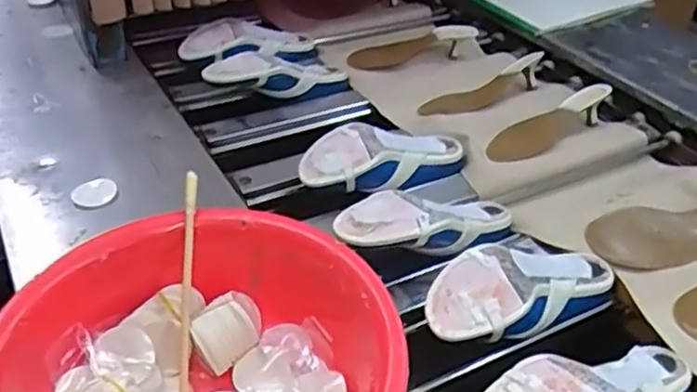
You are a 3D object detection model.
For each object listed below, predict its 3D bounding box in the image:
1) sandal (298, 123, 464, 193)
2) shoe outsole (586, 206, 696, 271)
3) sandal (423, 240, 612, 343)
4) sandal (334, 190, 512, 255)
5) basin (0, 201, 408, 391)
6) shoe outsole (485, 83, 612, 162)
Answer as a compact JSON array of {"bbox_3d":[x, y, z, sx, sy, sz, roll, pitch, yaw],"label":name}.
[{"bbox_3d":[0.048,-0.039,0.853,0.220,0.067,0.077,-10,40,-15],"label":"sandal"},{"bbox_3d":[0.389,0.032,0.782,0.230,0.047,0.077,-8,40,-12],"label":"shoe outsole"},{"bbox_3d":[0.168,0.094,0.675,0.219,0.071,0.082,-21,44,-26],"label":"sandal"},{"bbox_3d":[0.094,0.025,0.748,0.216,0.053,0.085,0,34,-30],"label":"sandal"},{"bbox_3d":[-0.103,0.146,0.494,0.266,0.116,0.273,1,39,-1],"label":"basin"},{"bbox_3d":[0.286,-0.098,0.979,0.223,0.052,0.077,-30,46,-14],"label":"shoe outsole"}]

